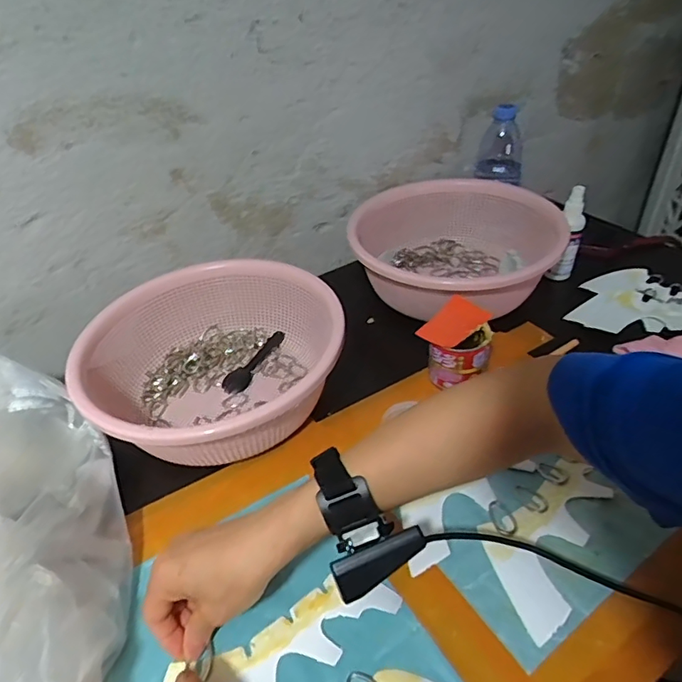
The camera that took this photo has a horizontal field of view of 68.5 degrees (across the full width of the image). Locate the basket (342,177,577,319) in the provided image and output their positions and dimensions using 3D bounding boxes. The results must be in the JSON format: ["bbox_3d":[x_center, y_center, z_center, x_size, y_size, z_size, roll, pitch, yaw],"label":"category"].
[{"bbox_3d":[0.159,-0.114,0.680,0.272,0.104,0.255,-4,40,3],"label":"basket"}]

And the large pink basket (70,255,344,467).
[{"bbox_3d":[-0.147,0.025,0.554,0.244,0.111,0.260,-4,40,3],"label":"large pink basket"}]

